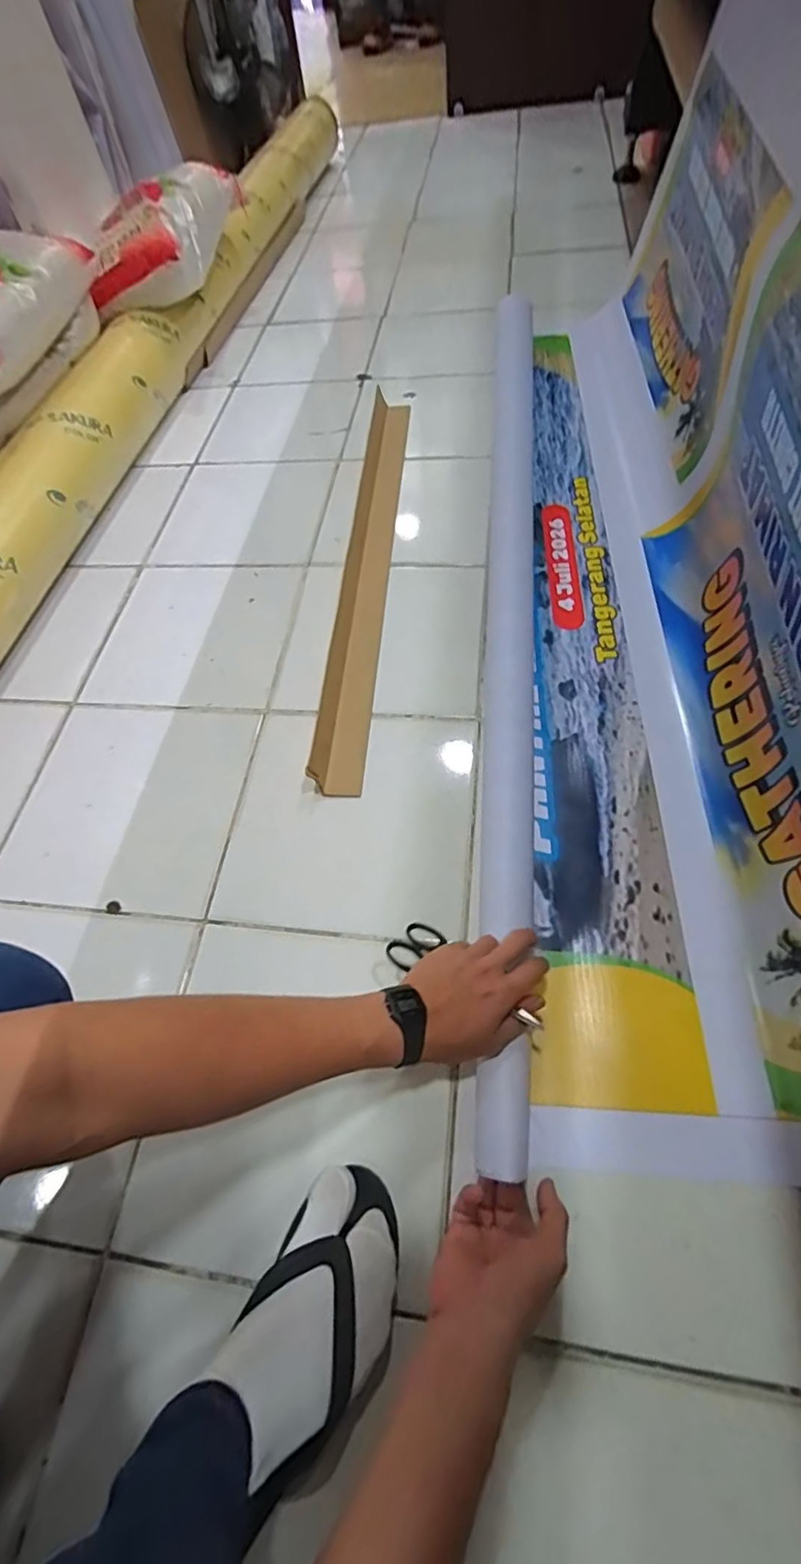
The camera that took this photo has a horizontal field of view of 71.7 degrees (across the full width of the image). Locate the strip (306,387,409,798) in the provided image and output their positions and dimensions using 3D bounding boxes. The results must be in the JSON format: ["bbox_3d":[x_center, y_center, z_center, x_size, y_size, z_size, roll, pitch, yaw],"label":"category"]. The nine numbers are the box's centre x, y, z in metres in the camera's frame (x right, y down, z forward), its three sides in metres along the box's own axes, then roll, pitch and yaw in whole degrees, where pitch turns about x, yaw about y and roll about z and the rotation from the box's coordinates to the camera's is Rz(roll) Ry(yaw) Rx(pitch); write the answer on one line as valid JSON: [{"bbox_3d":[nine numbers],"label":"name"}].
[{"bbox_3d":[-0.052,-0.376,0.918,0.076,0.043,0.897,5,59,0],"label":"strip"}]

